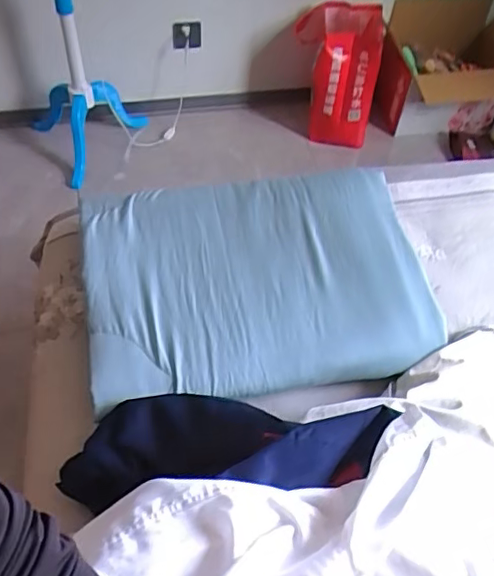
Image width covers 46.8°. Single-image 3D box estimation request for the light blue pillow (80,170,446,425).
[{"bbox_3d":[0.012,-0.002,0.919,0.509,0.130,0.367,-9,54,-10],"label":"light blue pillow"}]

